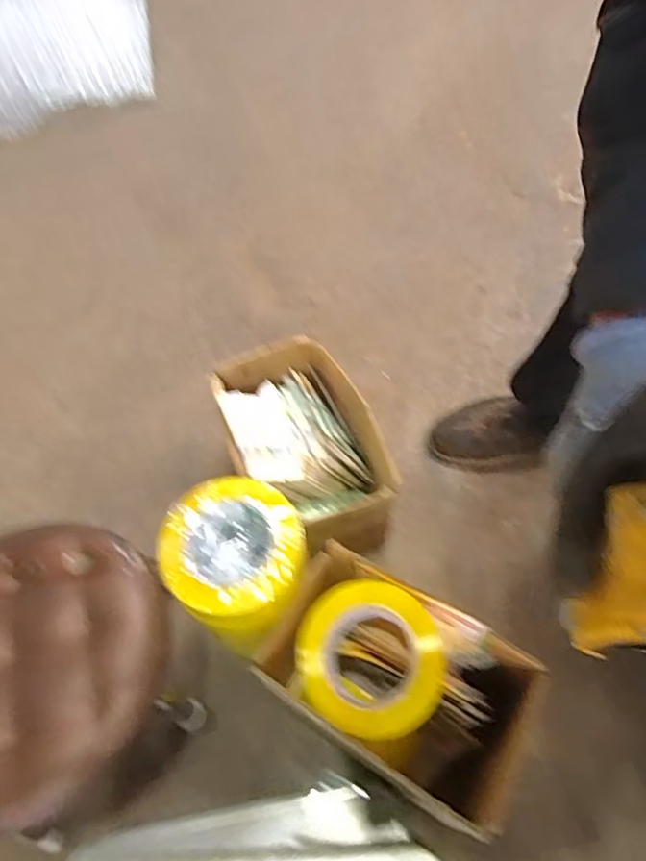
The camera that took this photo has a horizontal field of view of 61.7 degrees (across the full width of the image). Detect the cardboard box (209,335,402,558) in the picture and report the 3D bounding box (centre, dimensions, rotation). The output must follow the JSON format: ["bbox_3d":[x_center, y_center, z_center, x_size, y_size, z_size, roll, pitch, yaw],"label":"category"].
[{"bbox_3d":[-0.024,0.025,0.758,0.185,0.142,0.279,-21,58,-10],"label":"cardboard box"}]

